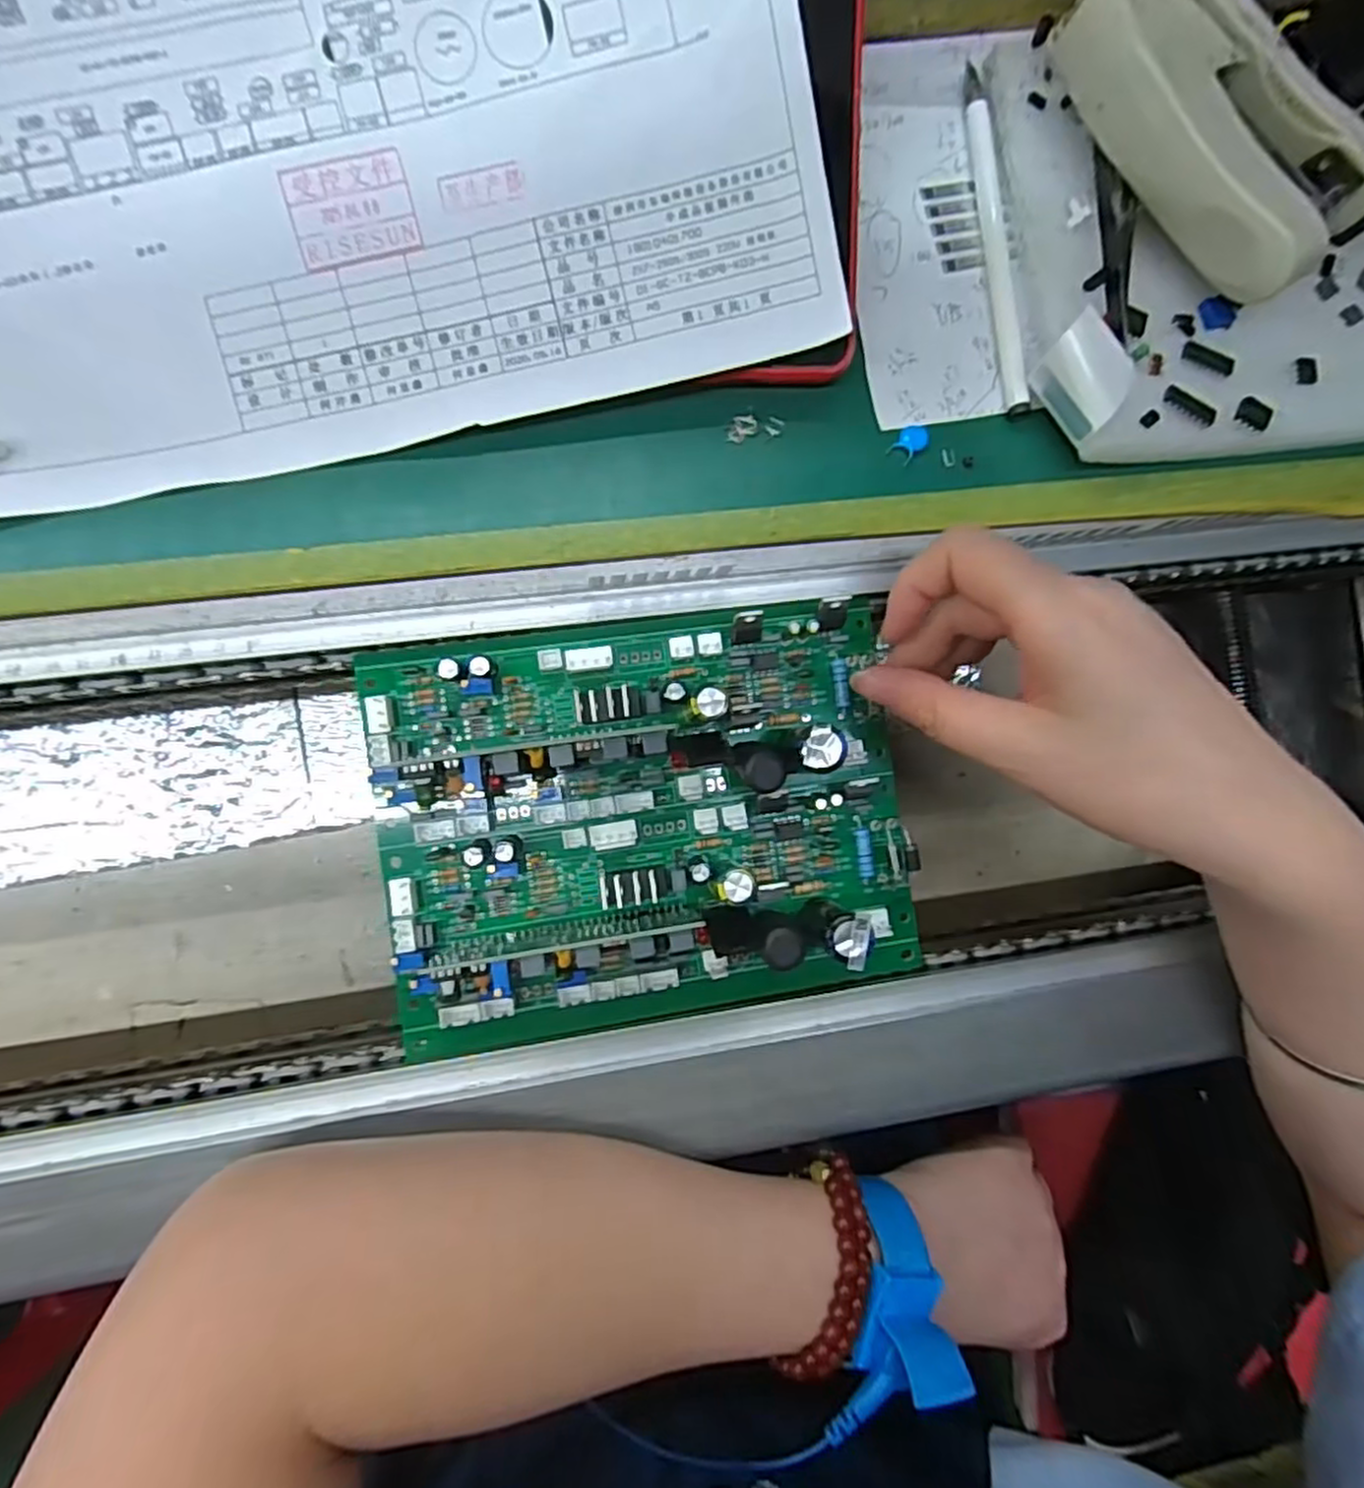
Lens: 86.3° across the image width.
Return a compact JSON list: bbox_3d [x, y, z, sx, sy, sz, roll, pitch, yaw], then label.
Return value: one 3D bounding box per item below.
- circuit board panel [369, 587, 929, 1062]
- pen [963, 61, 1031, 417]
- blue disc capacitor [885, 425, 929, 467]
[{"bbox_3d":[-0.009,0.025,0.237,0.175,0.038,0.132,-7,91,-6],"label":"circuit board panel"},{"bbox_3d":[0.113,-0.181,0.261,0.008,0.013,0.127,-6,89,-13],"label":"pen"},{"bbox_3d":[0.079,-0.105,0.253,0.009,0.004,0.015,43,80,-8],"label":"blue disc capacitor"}]

